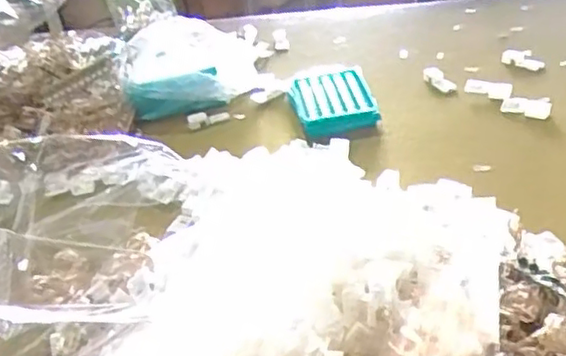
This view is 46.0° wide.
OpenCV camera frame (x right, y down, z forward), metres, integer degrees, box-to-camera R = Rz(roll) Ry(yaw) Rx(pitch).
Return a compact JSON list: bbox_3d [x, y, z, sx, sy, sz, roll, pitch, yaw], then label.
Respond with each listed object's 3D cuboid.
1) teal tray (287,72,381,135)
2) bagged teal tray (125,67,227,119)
[{"bbox_3d":[0.061,-0.098,0.857,0.096,0.033,0.132,-11,32,-4],"label":"teal tray"},{"bbox_3d":[-0.144,-0.110,0.893,0.134,0.058,0.048,-10,32,-2],"label":"bagged teal tray"}]

